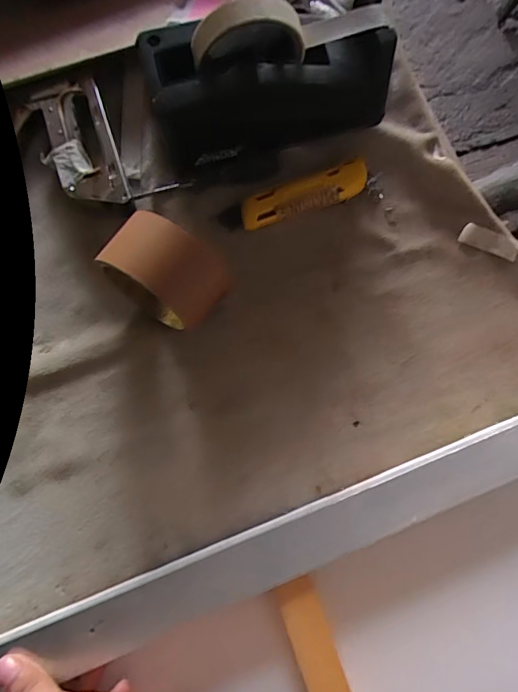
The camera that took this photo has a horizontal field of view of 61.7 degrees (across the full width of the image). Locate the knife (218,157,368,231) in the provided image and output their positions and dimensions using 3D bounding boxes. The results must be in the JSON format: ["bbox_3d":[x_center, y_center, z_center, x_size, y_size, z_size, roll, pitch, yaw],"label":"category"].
[{"bbox_3d":[0.035,-0.140,0.405,0.144,0.016,0.032,-19,77,-7],"label":"knife"}]

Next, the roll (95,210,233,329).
[{"bbox_3d":[-0.069,-0.047,0.334,0.084,0.094,0.060,31,77,5],"label":"roll"}]

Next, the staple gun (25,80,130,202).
[{"bbox_3d":[-0.163,-0.178,0.396,0.064,0.025,0.140,-18,76,-7],"label":"staple gun"}]

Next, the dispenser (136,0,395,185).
[{"bbox_3d":[0.010,-0.216,0.363,0.197,0.126,0.074,-13,76,-5],"label":"dispenser"}]

